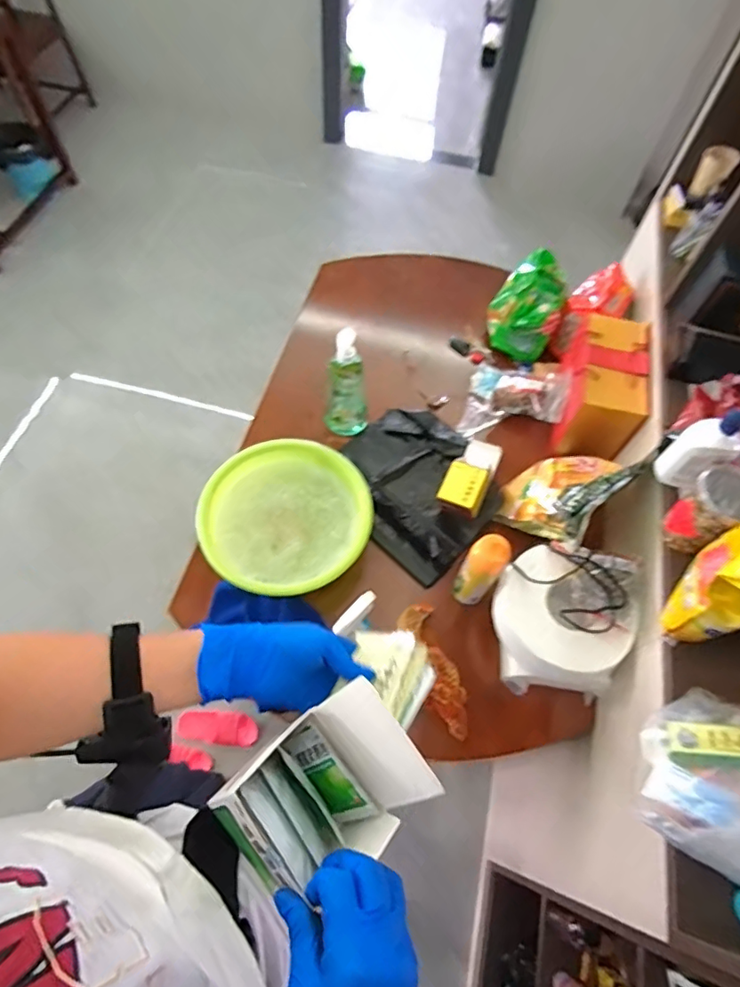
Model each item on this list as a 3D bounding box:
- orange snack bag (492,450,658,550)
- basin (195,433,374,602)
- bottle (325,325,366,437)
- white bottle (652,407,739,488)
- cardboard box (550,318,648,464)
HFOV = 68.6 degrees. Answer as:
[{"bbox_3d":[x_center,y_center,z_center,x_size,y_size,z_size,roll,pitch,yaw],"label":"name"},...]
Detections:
[{"bbox_3d":[0.388,-0.014,1.100,0.226,0.252,0.058,-48,117,-11],"label":"orange snack bag"},{"bbox_3d":[-0.167,0.047,1.097,0.323,0.058,0.327,38,66,16],"label":"basin"},{"bbox_3d":[-0.050,-0.226,1.183,0.094,0.287,0.056,4,62,-1],"label":"bottle"},{"bbox_3d":[0.556,-0.074,0.902,0.087,0.153,0.063,9,62,1],"label":"white bottle"},{"bbox_3d":[0.514,-0.244,1.235,0.154,0.174,0.276,10,62,2],"label":"cardboard box"}]

